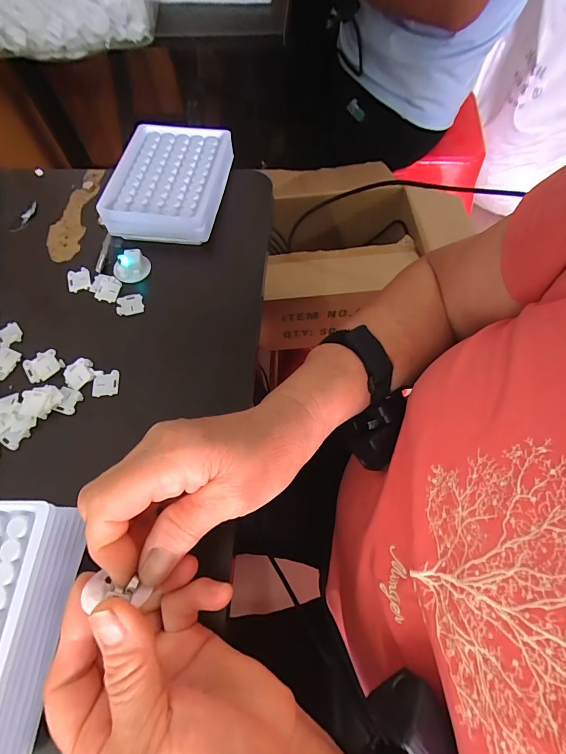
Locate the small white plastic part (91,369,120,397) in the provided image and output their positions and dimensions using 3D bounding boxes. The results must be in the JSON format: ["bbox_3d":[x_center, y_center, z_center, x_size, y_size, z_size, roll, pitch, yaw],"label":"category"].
[{"bbox_3d":[-0.143,0.006,0.296,0.020,0.005,0.020,-6,65,-1],"label":"small white plastic part"}]

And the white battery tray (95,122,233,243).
[{"bbox_3d":[-0.108,-0.191,0.364,0.108,0.037,0.130,2,65,3],"label":"white battery tray"}]

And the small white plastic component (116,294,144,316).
[{"bbox_3d":[-0.136,-0.065,0.327,0.022,0.007,0.020,-12,65,-3],"label":"small white plastic component"}]

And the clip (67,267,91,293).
[{"bbox_3d":[-0.188,-0.090,0.340,0.020,0.004,0.022,-14,76,-2],"label":"clip"}]

